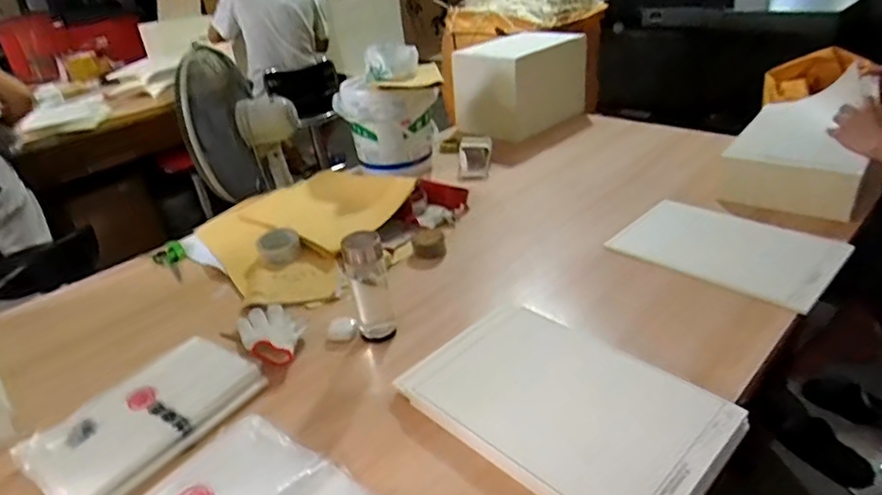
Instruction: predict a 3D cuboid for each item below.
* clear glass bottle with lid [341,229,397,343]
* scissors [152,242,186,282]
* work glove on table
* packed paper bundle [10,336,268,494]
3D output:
[{"bbox_3d":[-0.118,0.061,0.937,0.061,0.172,0.058,-1,29,8],"label":"clear glass bottle with lid"},{"bbox_3d":[-0.624,0.030,1.305,0.068,0.018,0.185,-21,32,-25],"label":"scissors"},{"bbox_3d":[-0.299,0.140,0.993,0.103,0.040,0.197,-20,32,-24],"label":"work glove on table"},{"bbox_3d":[-0.435,0.250,0.840,0.200,0.025,0.295,15,35,33],"label":"packed paper bundle"}]

